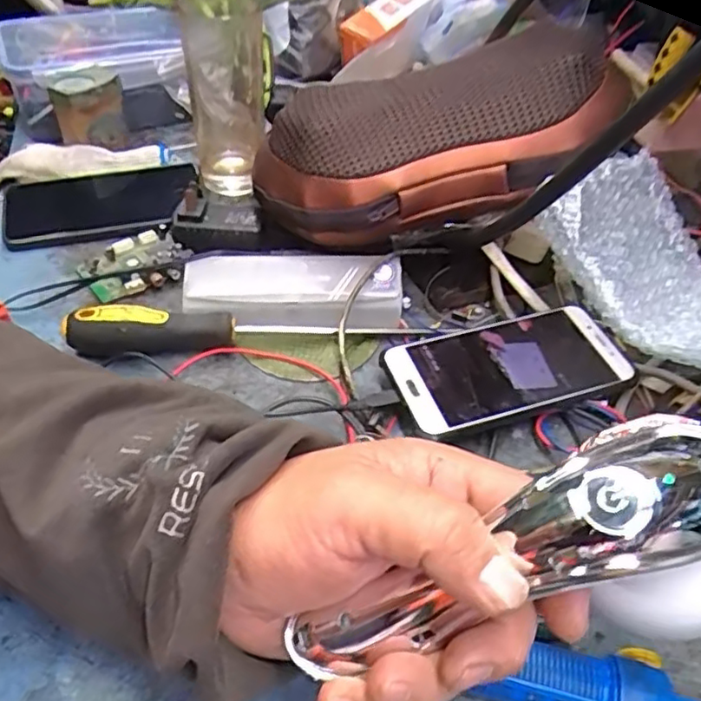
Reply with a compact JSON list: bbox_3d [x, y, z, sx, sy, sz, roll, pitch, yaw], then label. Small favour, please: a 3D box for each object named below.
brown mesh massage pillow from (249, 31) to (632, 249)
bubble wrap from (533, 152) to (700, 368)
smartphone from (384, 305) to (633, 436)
[{"bbox_3d":[0.047,-0.148,0.452,0.275,0.097,0.114,-9,41,22],"label":"brown mesh massage pillow"},{"bbox_3d":[0.199,-0.050,0.378,0.109,0.047,0.179,-22,52,-25],"label":"bubble wrap"},{"bbox_3d":[0.103,0.009,0.418,0.147,0.010,0.076,-13,50,-12],"label":"smartphone"}]

